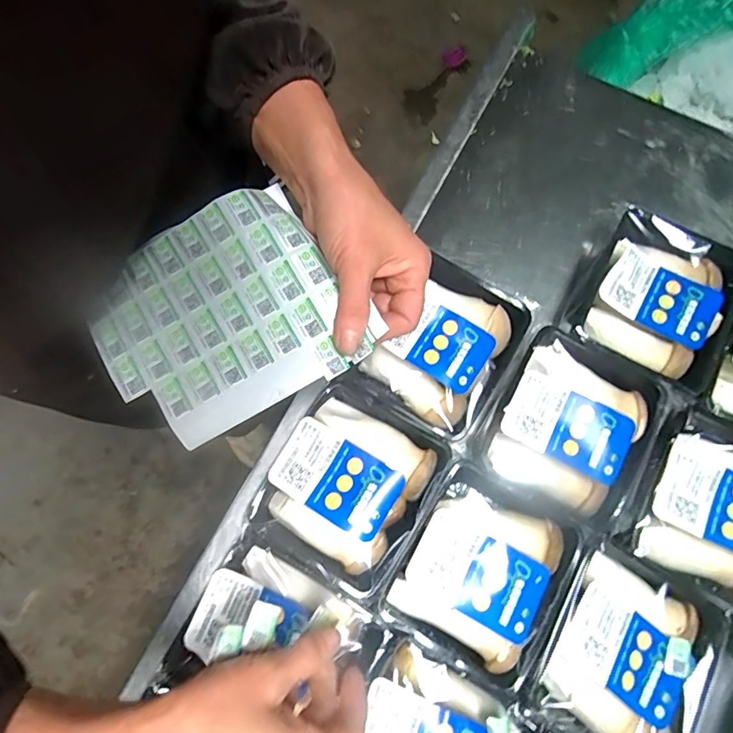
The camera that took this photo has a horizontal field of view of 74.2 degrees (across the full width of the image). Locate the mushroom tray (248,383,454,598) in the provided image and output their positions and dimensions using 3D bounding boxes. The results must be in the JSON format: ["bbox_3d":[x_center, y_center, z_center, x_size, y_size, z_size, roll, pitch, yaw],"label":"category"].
[{"bbox_3d":[-0.015,0.097,0.398,0.121,0.048,0.140,31,78,6],"label":"mushroom tray"}]

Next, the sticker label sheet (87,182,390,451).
[{"bbox_3d":[-0.097,-0.032,0.314,0.154,0.030,0.131,-25,78,-7],"label":"sticker label sheet"}]

